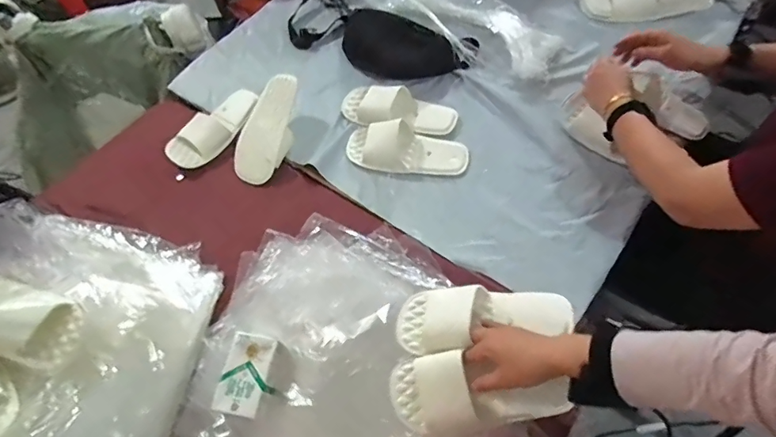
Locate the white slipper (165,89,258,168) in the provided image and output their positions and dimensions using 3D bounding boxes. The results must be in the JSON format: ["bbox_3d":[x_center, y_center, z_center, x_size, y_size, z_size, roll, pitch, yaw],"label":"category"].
[{"bbox_3d":[-0.347,-0.187,0.918,0.091,0.043,0.220,29,65,19],"label":"white slipper"}]

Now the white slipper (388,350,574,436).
[{"bbox_3d":[0.111,0.227,0.576,0.222,0.073,0.091,2,59,11],"label":"white slipper"}]

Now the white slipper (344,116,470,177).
[{"bbox_3d":[0.033,-0.138,0.850,0.230,0.049,0.087,5,60,7],"label":"white slipper"}]

